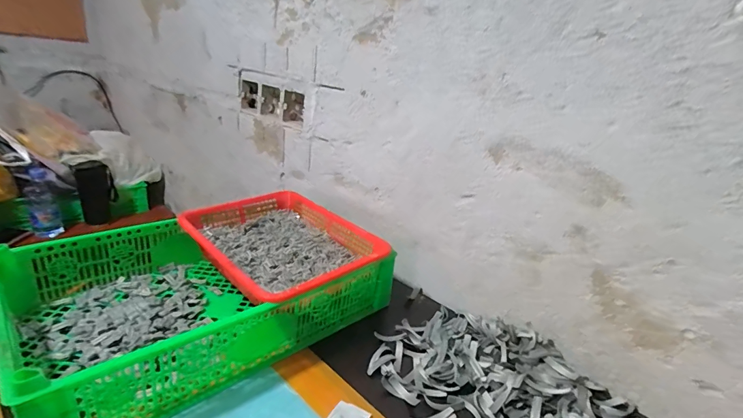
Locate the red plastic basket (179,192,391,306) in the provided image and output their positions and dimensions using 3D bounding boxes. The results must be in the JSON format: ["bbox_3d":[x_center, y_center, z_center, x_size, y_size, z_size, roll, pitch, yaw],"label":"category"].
[{"bbox_3d":[-0.143,0.064,0.644,0.242,0.068,0.299,-14,30,-44],"label":"red plastic basket"}]

